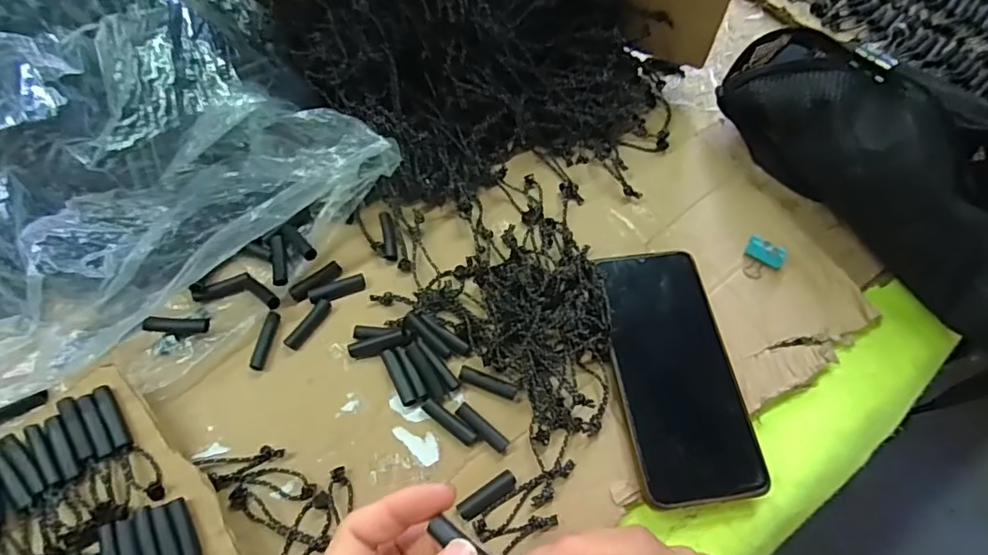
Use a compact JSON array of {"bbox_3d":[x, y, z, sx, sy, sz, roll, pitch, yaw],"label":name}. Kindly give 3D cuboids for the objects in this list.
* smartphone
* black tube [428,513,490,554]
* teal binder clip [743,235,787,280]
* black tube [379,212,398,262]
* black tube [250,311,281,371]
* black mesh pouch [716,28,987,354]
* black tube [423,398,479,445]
[{"bbox_3d":[0.115,0.058,0.349,0.075,0.014,0.160,-6,62,-5],"label":"smartphone"},{"bbox_3d":[-0.009,0.103,0.204,0.035,0.008,0.009,26,63,29],"label":"black tube"},{"bbox_3d":[0.194,-0.014,0.393,0.027,0.011,0.034,28,64,13],"label":"teal binder clip"},{"bbox_3d":[-0.075,-0.030,0.387,0.009,0.006,0.039,-10,62,-7],"label":"black tube"},{"bbox_3d":[-0.145,0.040,0.348,0.009,0.006,0.038,11,62,4],"label":"black tube"},{"bbox_3d":[0.280,-0.075,0.379,0.083,0.098,0.278,-32,67,-18],"label":"black mesh pouch"},{"bbox_3d":[-0.027,0.087,0.330,0.038,0.007,0.009,35,66,16],"label":"black tube"}]

